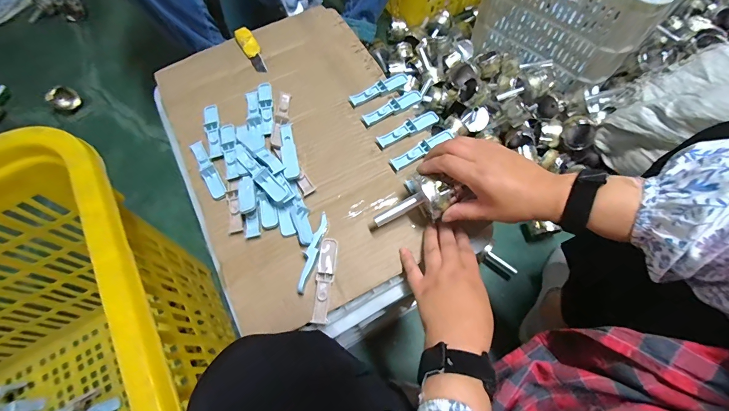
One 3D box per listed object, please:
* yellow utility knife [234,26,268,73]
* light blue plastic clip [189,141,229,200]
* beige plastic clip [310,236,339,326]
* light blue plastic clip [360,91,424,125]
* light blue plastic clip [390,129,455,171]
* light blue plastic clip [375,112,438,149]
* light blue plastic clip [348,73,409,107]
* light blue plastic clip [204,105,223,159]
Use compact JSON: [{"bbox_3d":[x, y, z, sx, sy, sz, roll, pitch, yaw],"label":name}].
[{"bbox_3d":[-0.189,-0.262,0.555,0.027,0.011,0.104,-30,69,-10],"label":"yellow utility knife"},{"bbox_3d":[-0.218,-0.048,0.459,0.022,0.011,0.104,-32,69,-11],"label":"light blue plastic clip"},{"bbox_3d":[-0.047,0.087,0.390,0.020,0.012,0.099,4,67,4],"label":"beige plastic clip"},{"bbox_3d":[0.045,-0.149,0.499,0.100,0.013,0.023,-32,69,-11],"label":"light blue plastic clip"},{"bbox_3d":[0.080,-0.078,0.460,0.093,0.010,0.019,-28,69,-10],"label":"light blue plastic clip"},{"bbox_3d":[0.065,-0.113,0.483,0.100,0.013,0.024,-30,69,-10],"label":"light blue plastic clip"},{"bbox_3d":[0.025,-0.181,0.515,0.101,0.017,0.023,-32,69,-11],"label":"light blue plastic clip"},{"bbox_3d":[-0.224,-0.112,0.489,0.021,0.009,0.099,-16,67,-5],"label":"light blue plastic clip"}]

